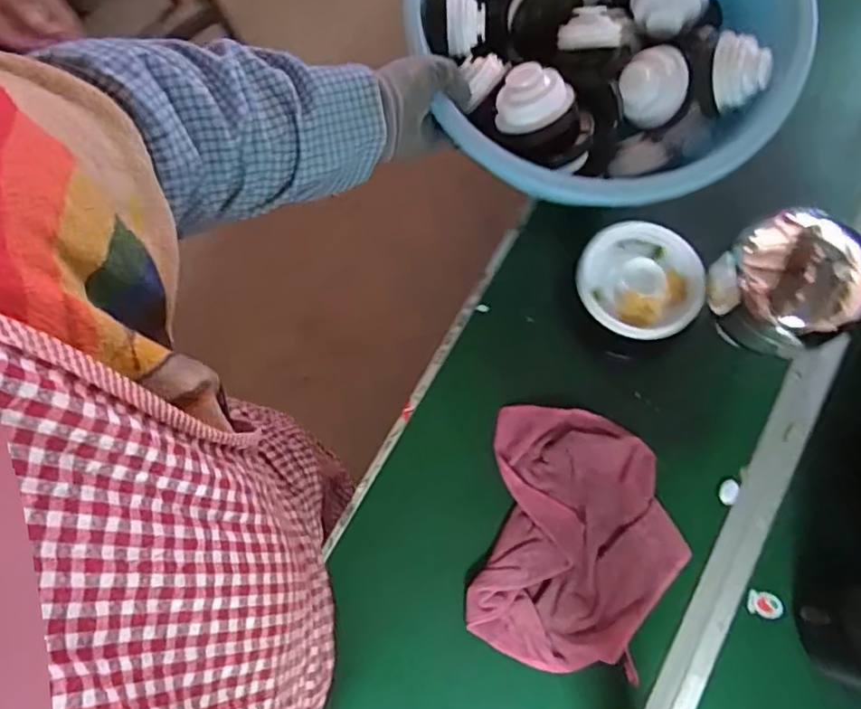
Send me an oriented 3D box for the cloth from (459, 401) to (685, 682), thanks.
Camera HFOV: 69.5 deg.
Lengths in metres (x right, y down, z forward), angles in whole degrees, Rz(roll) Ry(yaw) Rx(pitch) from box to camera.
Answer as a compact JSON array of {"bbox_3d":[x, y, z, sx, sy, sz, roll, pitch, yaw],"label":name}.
[{"bbox_3d":[0.144,0.177,0.604,0.184,0.021,0.237,11,74,4],"label":"cloth"}]

